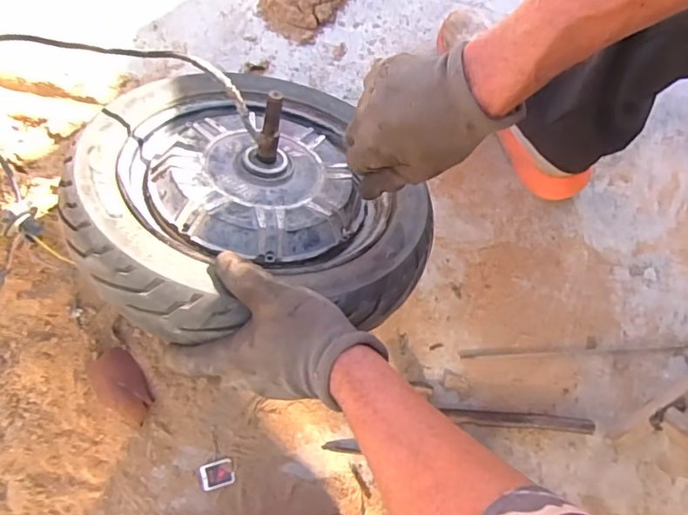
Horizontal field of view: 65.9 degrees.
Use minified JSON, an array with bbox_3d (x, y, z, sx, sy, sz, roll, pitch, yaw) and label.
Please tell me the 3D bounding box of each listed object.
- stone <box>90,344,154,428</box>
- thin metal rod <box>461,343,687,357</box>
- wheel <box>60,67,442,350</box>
[{"bbox_3d":[-0.259,0.152,0.620,0.049,0.027,0.089,-29,79,-8],"label":"stone"},{"bbox_3d":[0.296,0.115,0.656,0.298,0.004,0.012,-2,77,-2],"label":"thin metal rod"},{"bbox_3d":[-0.086,-0.070,0.528,0.334,0.168,0.334,9,47,-10],"label":"wheel"}]

